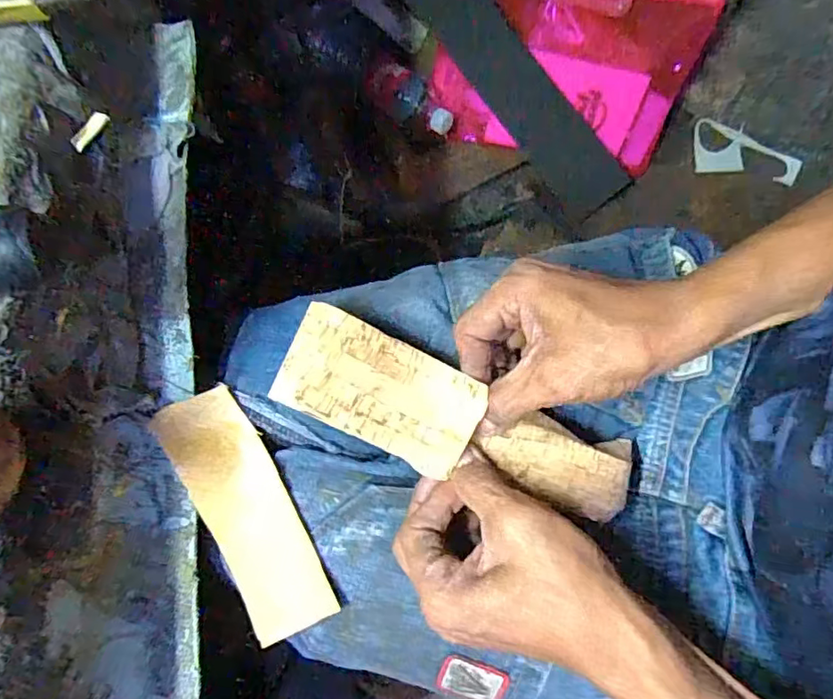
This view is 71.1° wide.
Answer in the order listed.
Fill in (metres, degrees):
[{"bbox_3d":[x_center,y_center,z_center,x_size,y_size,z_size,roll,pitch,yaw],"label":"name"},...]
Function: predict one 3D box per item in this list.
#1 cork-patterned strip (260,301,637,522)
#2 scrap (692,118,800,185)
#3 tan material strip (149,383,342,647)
[{"bbox_3d":[0.026,0.041,0.330,0.209,0.027,0.060,23,79,-4],"label":"cork-patterned strip"},{"bbox_3d":[0.574,-0.342,1.012,0.194,0.009,0.091,7,91,-5],"label":"scrap"},{"bbox_3d":[-0.104,0.097,0.355,0.051,0.012,0.152,-30,80,-6],"label":"tan material strip"}]

